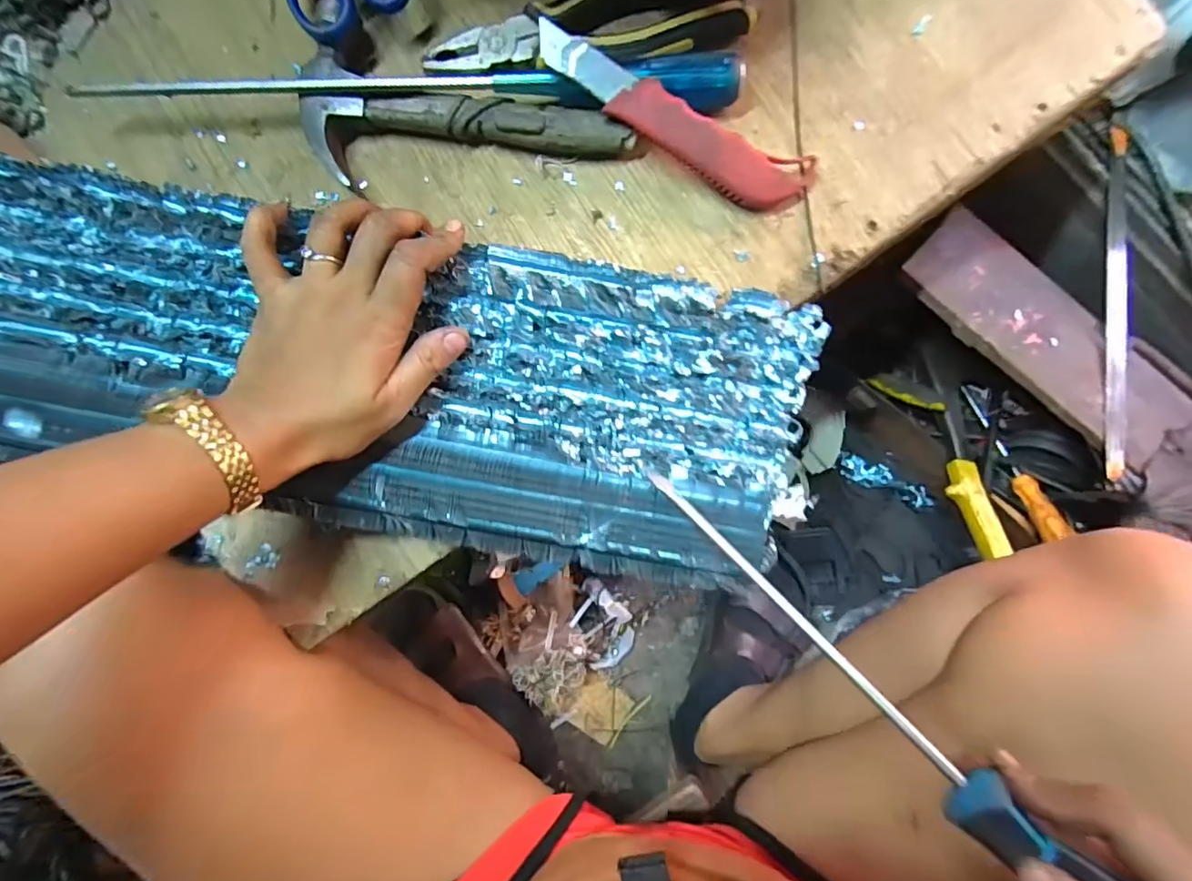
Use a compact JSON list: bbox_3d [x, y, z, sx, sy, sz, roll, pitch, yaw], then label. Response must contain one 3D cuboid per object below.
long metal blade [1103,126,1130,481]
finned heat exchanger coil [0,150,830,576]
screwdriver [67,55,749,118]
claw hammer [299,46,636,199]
[{"bbox_3d":[0.391,-0.107,0.414,0.016,0.010,0.267,5,88,4],"label":"long metal blade"},{"bbox_3d":[-0.160,-0.042,0.305,0.570,0.029,0.164,10,86,-2],"label":"finned heat exchanger coil"},{"bbox_3d":[-0.106,-0.206,0.323,0.377,0.031,0.035,3,88,4],"label":"screwdriver"},{"bbox_3d":[-0.079,-0.171,0.326,0.191,0.023,0.068,15,89,4],"label":"claw hammer"}]

